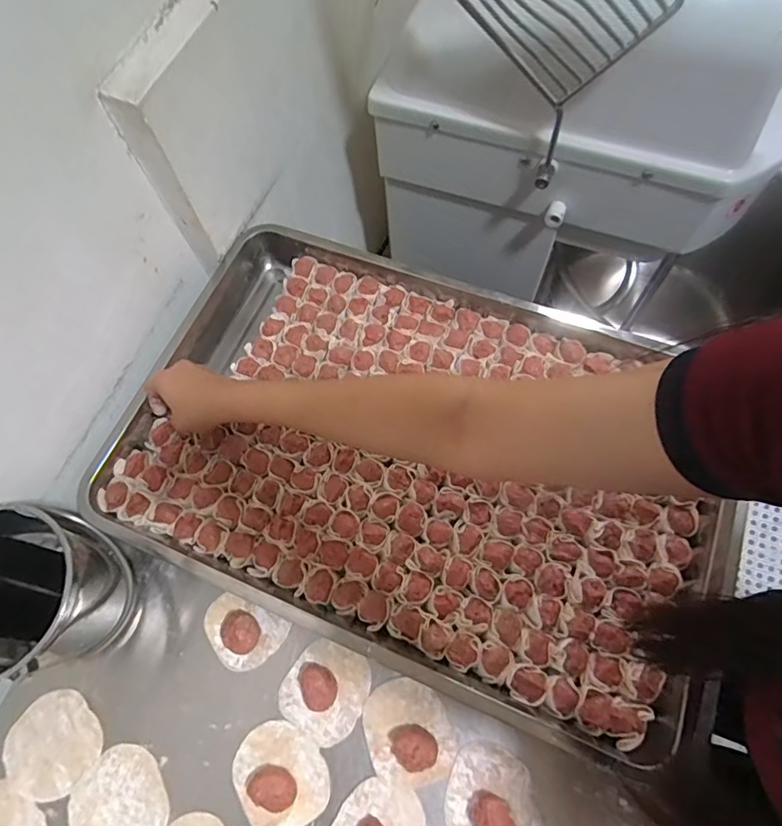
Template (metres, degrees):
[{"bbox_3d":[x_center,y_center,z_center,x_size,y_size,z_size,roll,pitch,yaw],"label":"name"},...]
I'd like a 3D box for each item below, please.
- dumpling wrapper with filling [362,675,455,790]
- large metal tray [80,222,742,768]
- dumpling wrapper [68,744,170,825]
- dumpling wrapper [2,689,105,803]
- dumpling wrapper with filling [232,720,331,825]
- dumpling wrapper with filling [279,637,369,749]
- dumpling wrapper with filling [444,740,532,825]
[{"bbox_3d":[0.013,0.279,0.452,0.072,0.022,0.082,-17,67,-5],"label":"dumpling wrapper with filling"},{"bbox_3d":[0.018,0.036,0.543,0.611,0.051,0.385,21,69,10],"label":"large metal tray"},{"bbox_3d":[-0.237,0.343,0.451,0.080,0.004,0.086,-1,67,2],"label":"dumpling wrapper"},{"bbox_3d":[-0.308,0.303,0.473,0.083,0.005,0.083,-1,67,2],"label":"dumpling wrapper"},{"bbox_3d":[-0.097,0.315,0.446,0.076,0.018,0.083,-1,67,2],"label":"dumpling wrapper with filling"},{"bbox_3d":[-0.060,0.252,0.471,0.073,0.020,0.078,-1,67,2],"label":"dumpling wrapper with filling"},{"bbox_3d":[0.082,0.328,0.430,0.068,0.023,0.084,18,69,9],"label":"dumpling wrapper with filling"}]

